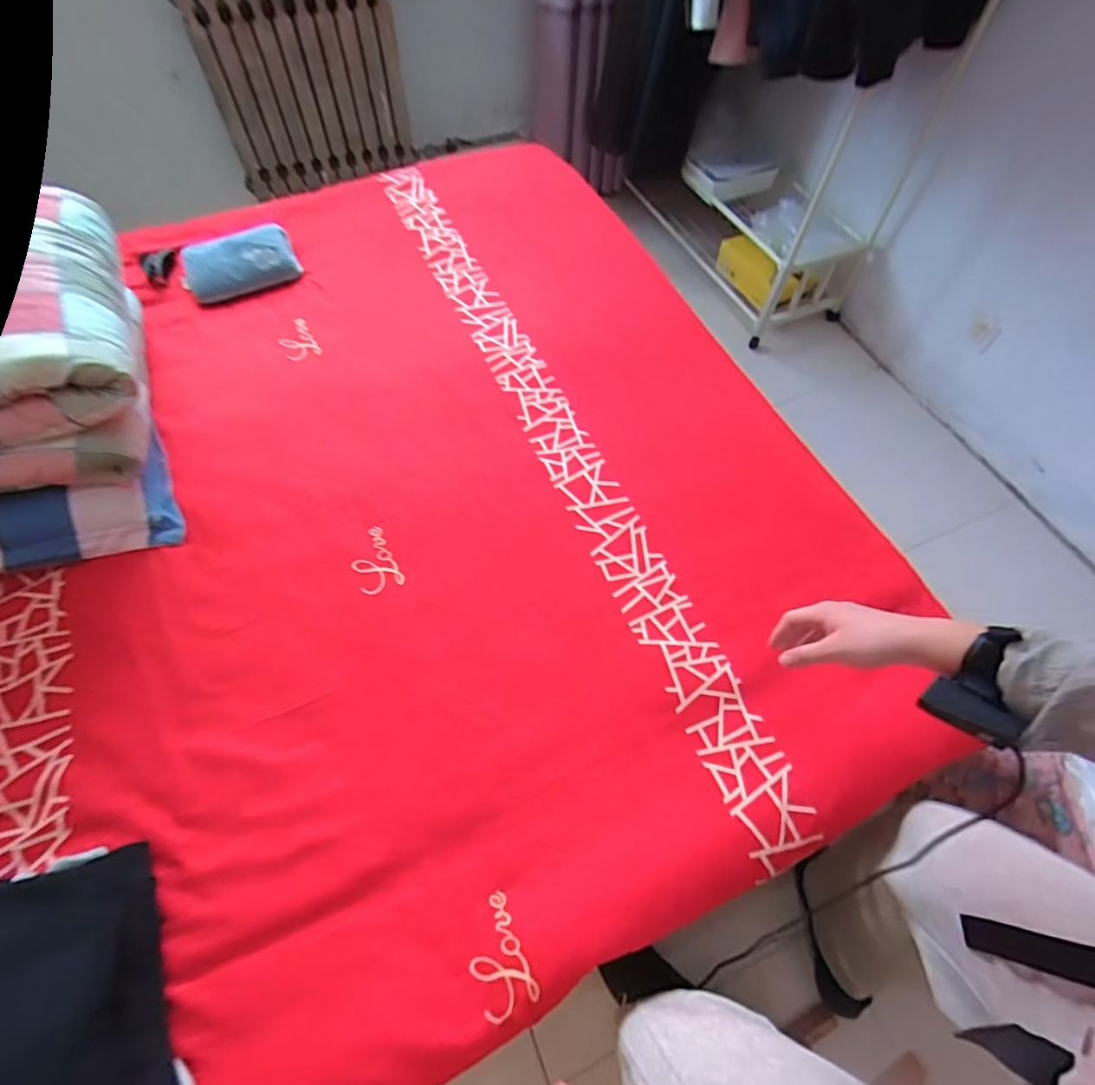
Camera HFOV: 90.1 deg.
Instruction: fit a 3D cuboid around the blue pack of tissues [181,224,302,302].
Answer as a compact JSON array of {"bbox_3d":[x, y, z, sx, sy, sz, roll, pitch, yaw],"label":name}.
[{"bbox_3d":[-0.732,-0.670,1.302,0.249,0.089,0.086,-27,65,-17],"label":"blue pack of tissues"}]

